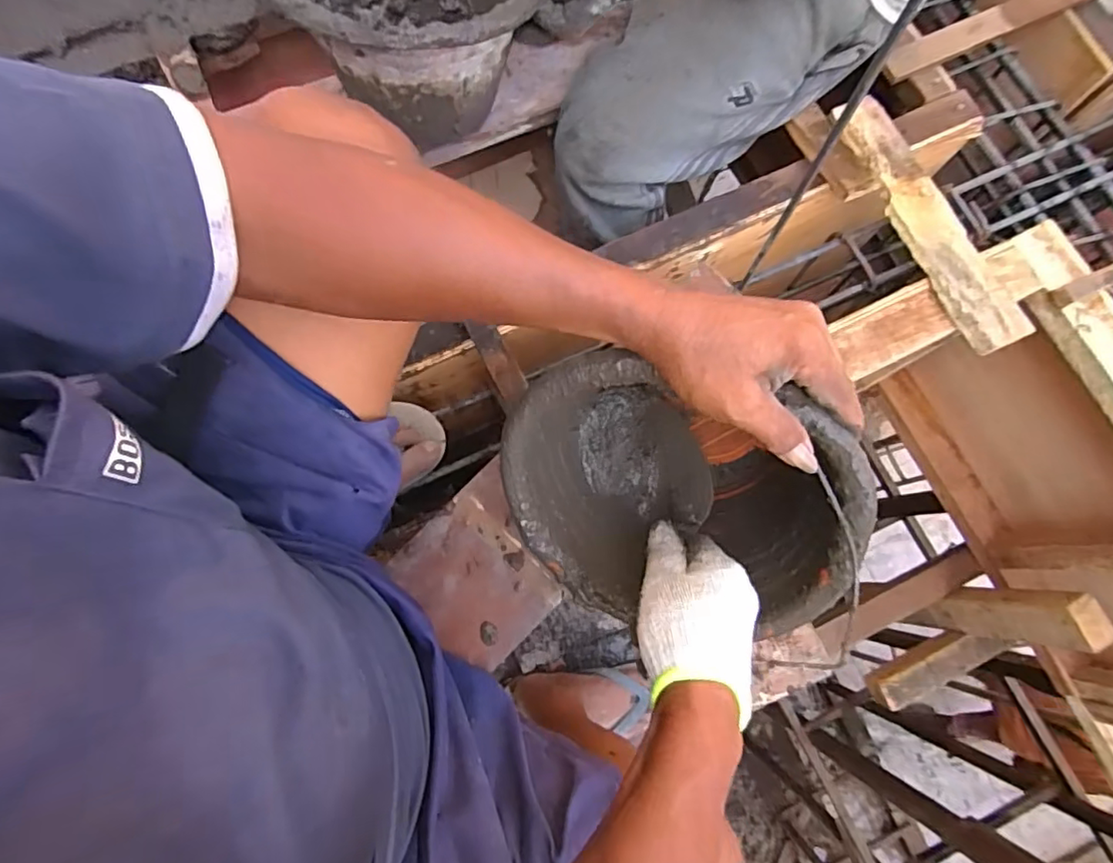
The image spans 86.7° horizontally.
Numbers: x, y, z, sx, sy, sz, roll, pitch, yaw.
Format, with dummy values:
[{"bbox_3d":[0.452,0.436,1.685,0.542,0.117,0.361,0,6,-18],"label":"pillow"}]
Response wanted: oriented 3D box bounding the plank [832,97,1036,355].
[{"bbox_3d":[0.438,-0.252,0.700,0.073,0.018,0.340,-25,79,-6],"label":"plank"}]

